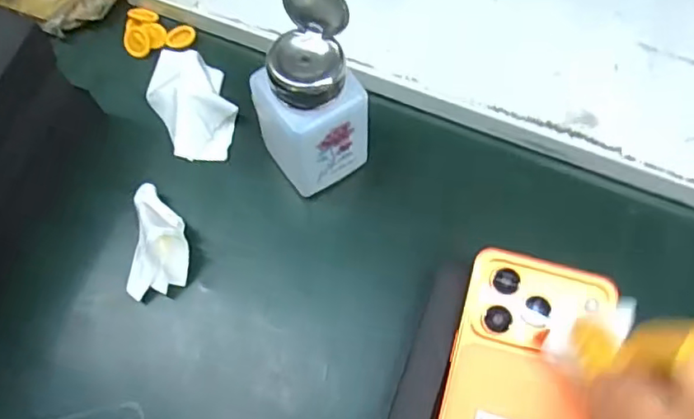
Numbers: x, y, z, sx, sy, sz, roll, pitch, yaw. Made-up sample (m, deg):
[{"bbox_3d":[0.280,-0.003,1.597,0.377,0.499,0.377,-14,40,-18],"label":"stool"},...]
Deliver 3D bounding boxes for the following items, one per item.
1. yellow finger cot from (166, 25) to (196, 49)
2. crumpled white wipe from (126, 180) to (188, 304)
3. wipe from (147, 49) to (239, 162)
[{"bbox_3d":[-0.120,-0.124,0.416,0.021,0.005,0.015,-30,68,-13],"label":"yellow finger cot"},{"bbox_3d":[-0.112,0.017,0.347,0.036,0.038,0.066,5,65,3],"label":"crumpled white wipe"},{"bbox_3d":[-0.107,-0.078,0.389,0.050,0.029,0.094,-20,67,-9],"label":"wipe"}]

